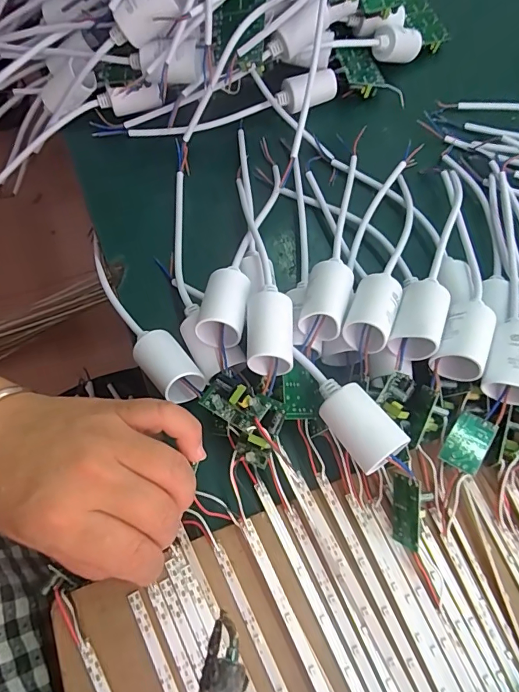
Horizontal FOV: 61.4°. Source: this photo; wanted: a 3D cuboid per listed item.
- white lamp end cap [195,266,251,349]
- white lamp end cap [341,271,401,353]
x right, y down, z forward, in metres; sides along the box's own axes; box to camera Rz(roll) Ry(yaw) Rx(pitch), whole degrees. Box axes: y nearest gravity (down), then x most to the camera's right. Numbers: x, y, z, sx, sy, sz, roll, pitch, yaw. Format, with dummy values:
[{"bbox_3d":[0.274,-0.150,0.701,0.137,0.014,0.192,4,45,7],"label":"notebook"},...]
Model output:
[{"bbox_3d":[-0.020,-0.024,0.270,0.028,0.032,0.046,8,66,2],"label":"white lamp end cap"},{"bbox_3d":[0.069,-0.020,0.269,0.027,0.032,0.045,20,67,8],"label":"white lamp end cap"}]

